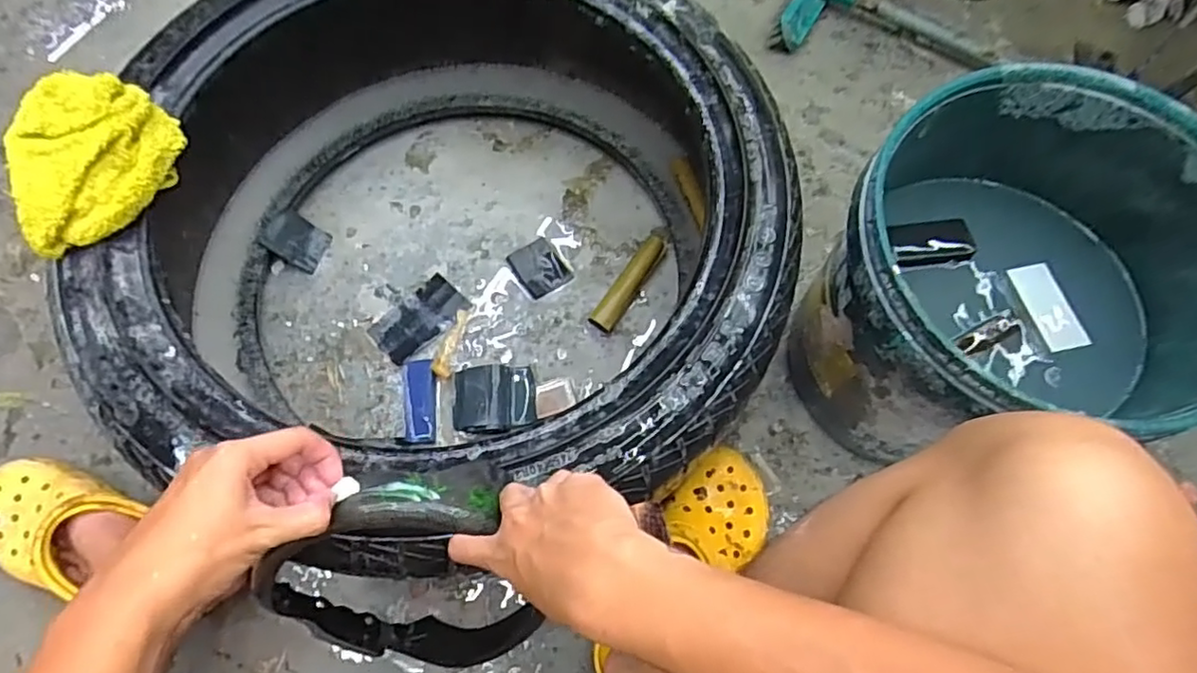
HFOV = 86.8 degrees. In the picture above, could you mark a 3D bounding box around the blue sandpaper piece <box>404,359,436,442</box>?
[{"bbox_3d":[-0.207,0.074,0.738,0.035,0.006,0.097,-3,73,-13],"label":"blue sandpaper piece"}]

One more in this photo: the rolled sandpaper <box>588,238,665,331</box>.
[{"bbox_3d":[0.037,-0.070,0.795,0.034,0.022,0.146,31,72,10],"label":"rolled sandpaper"}]

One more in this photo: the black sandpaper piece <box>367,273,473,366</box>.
[{"bbox_3d":[-0.222,-0.023,0.781,0.069,0.009,0.117,41,74,13],"label":"black sandpaper piece"}]

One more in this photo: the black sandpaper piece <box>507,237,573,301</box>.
[{"bbox_3d":[-0.075,-0.088,0.809,0.062,0.004,0.073,-32,73,-12],"label":"black sandpaper piece"}]

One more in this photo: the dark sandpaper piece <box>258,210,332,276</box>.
[{"bbox_3d":[-0.379,-0.121,0.798,0.068,0.008,0.060,31,62,-24],"label":"dark sandpaper piece"}]

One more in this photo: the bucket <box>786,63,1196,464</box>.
[{"bbox_3d":[0.355,-0.033,0.597,0.299,0.286,0.288,0,69,-1],"label":"bucket"}]

